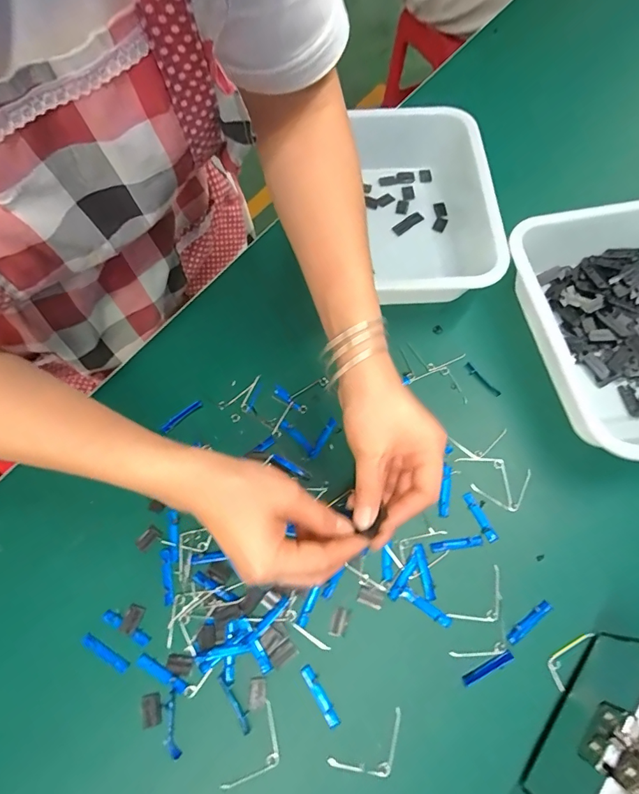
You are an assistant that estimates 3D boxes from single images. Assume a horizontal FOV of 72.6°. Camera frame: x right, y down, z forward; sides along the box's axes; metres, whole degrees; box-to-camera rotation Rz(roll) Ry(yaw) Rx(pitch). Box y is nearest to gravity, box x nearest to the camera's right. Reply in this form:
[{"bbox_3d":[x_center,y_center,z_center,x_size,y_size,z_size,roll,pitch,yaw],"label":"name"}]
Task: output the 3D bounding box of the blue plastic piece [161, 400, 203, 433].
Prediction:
[{"bbox_3d":[-0.133,0.019,0.420,0.043,0.004,0.008,-40,70,-14],"label":"blue plastic piece"}]

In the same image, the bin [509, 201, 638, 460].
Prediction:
[{"bbox_3d":[0.290,-0.061,0.408,0.182,0.067,0.239,-9,67,-2],"label":"bin"}]

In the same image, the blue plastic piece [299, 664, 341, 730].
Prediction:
[{"bbox_3d":[0.000,0.229,0.332,0.010,0.004,0.045,-30,70,-10],"label":"blue plastic piece"}]

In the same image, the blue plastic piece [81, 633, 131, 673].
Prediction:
[{"bbox_3d":[-0.170,0.203,0.346,0.043,0.006,0.008,28,71,12],"label":"blue plastic piece"}]

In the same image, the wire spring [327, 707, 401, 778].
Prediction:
[{"bbox_3d":[0.040,0.261,0.317,0.062,0.009,0.029,-28,67,-10],"label":"wire spring"}]

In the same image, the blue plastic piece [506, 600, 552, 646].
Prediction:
[{"bbox_3d":[0.166,0.178,0.344,0.044,0.004,0.009,-35,71,-12],"label":"blue plastic piece"}]

